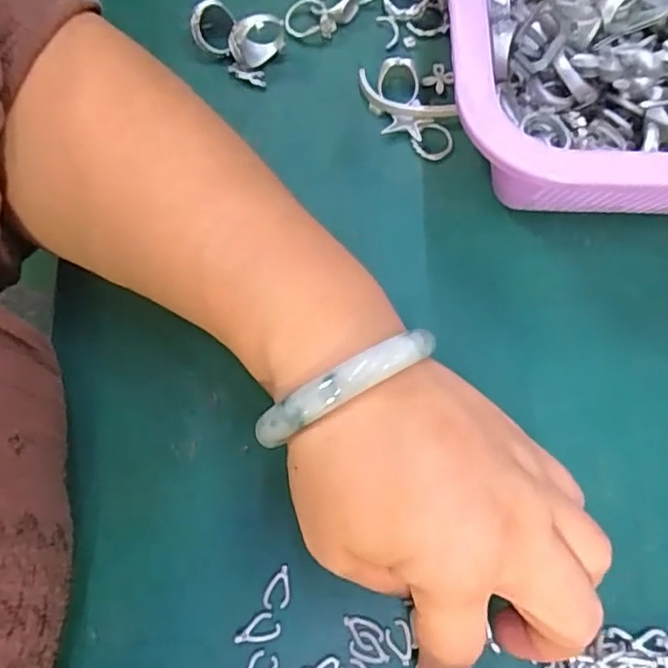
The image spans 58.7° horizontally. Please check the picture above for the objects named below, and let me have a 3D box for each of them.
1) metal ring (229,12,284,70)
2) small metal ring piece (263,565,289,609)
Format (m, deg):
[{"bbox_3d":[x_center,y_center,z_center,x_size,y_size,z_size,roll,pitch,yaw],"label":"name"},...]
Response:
[{"bbox_3d":[-0.037,-0.142,0.291,0.027,0.026,0.012,-15,74,-4],"label":"metal ring"},{"bbox_3d":[-0.023,0.099,0.231,0.010,0.004,0.015,-5,73,-1],"label":"small metal ring piece"}]

